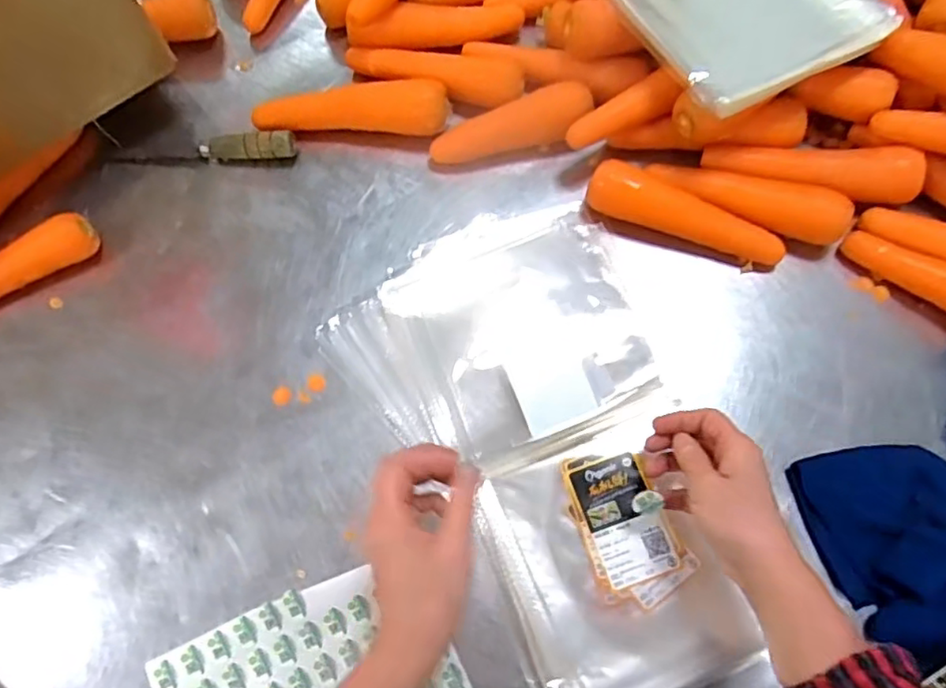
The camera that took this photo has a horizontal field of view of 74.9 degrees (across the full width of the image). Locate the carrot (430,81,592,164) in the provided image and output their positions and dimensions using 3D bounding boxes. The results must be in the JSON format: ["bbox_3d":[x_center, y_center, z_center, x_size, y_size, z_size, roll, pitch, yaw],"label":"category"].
[{"bbox_3d":[0.039,-0.218,0.625,0.166,0.038,0.047,-17,73,11],"label":"carrot"}]

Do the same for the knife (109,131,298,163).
[{"bbox_3d":[-0.278,-0.197,0.634,0.192,0.029,0.023,-3,73,0],"label":"knife"}]

